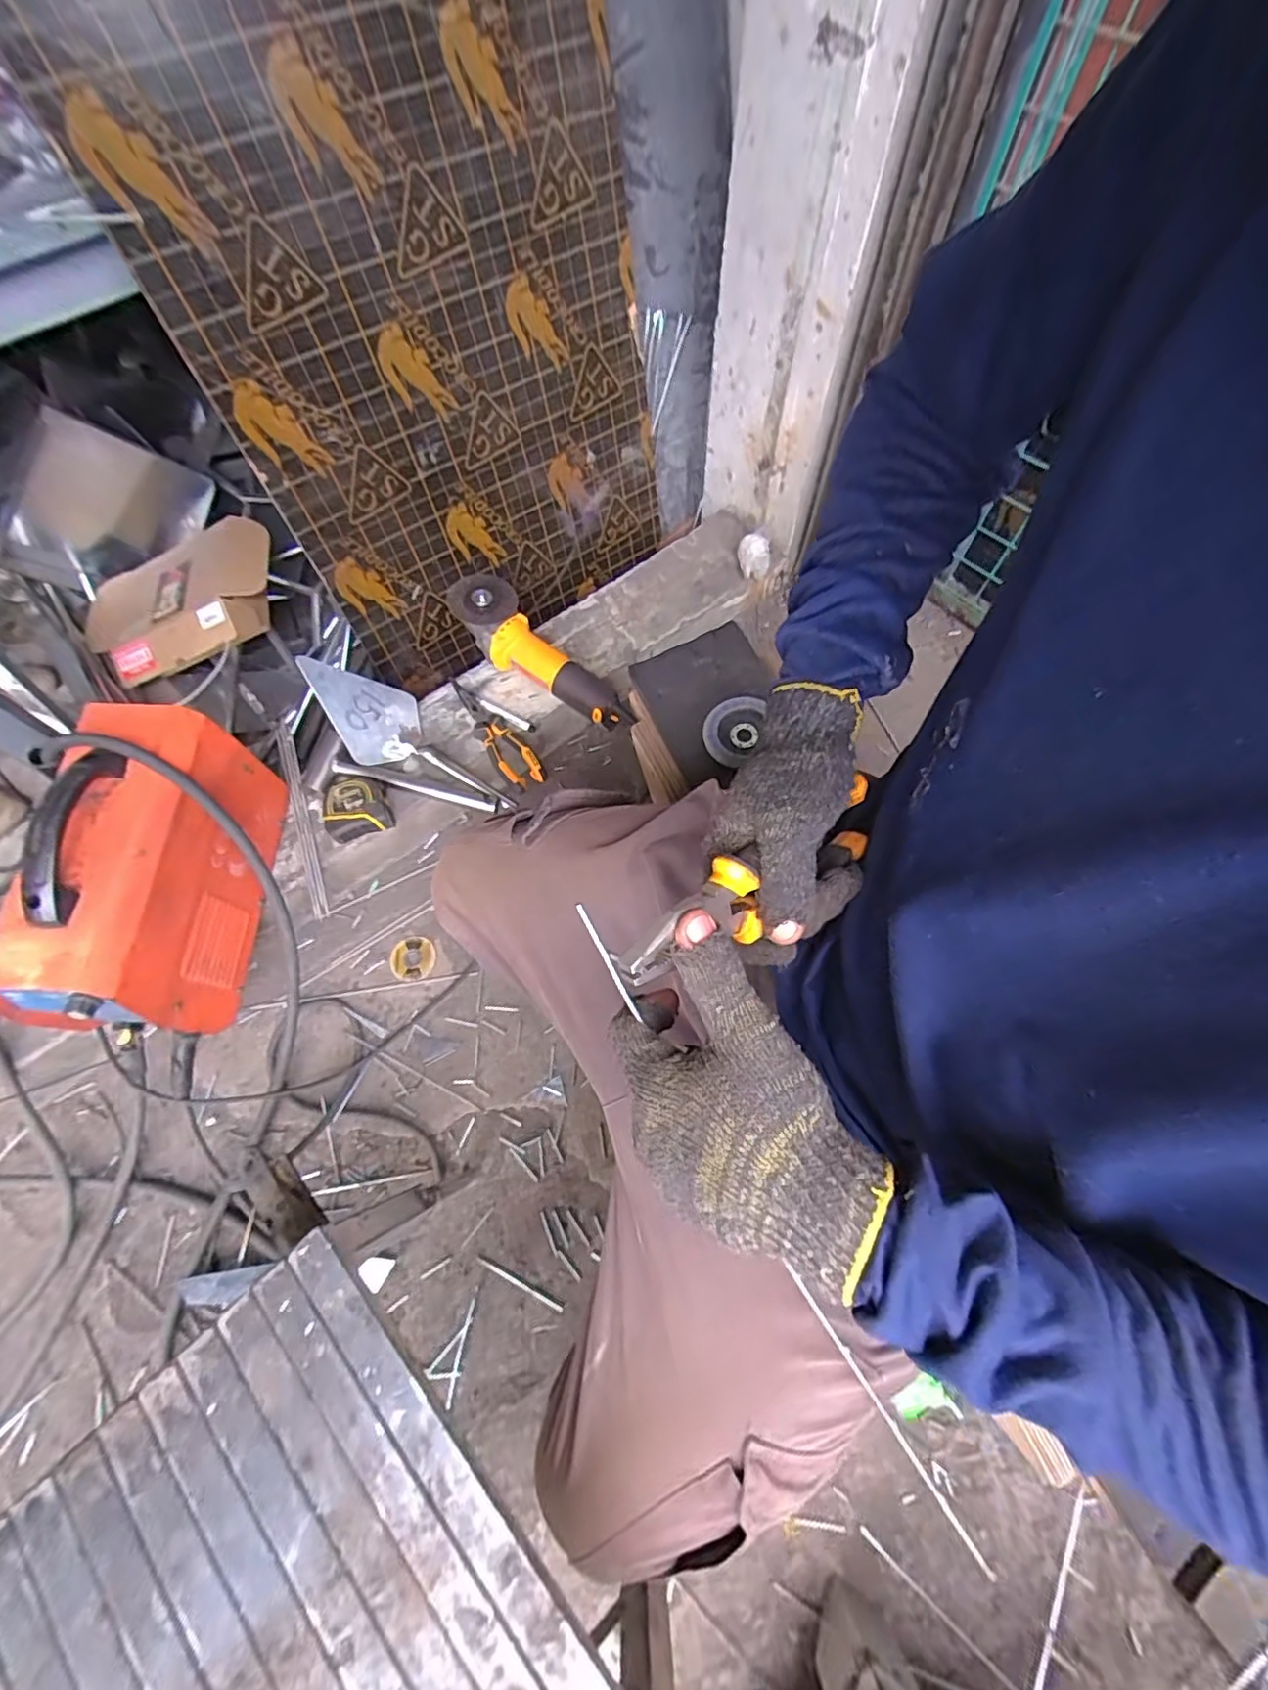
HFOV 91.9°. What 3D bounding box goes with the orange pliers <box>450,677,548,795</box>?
[{"bbox_3d":[-0.198,-0.164,0.868,0.053,0.024,0.197,-33,69,-13],"label":"orange pliers"}]

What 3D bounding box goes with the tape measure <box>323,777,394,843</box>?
[{"bbox_3d":[-0.368,-0.050,0.816,0.083,0.043,0.084,-19,67,-7],"label":"tape measure"}]

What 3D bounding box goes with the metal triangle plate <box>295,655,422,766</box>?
[{"bbox_3d":[-0.366,-0.194,0.846,0.107,0.011,0.164,-30,106,-17],"label":"metal triangle plate"}]

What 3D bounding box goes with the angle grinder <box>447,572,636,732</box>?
[{"bbox_3d":[-0.132,-0.271,0.888,0.317,0.073,0.091,40,73,-1],"label":"angle grinder"}]

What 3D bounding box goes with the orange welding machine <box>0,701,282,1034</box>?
[{"bbox_3d":[-0.533,0.028,0.671,0.147,0.221,0.319,3,66,2],"label":"orange welding machine"}]

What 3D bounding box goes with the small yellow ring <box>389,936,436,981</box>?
[{"bbox_3d":[-0.309,0.157,0.859,0.061,0.006,0.061,0,67,1],"label":"small yellow ring"}]

